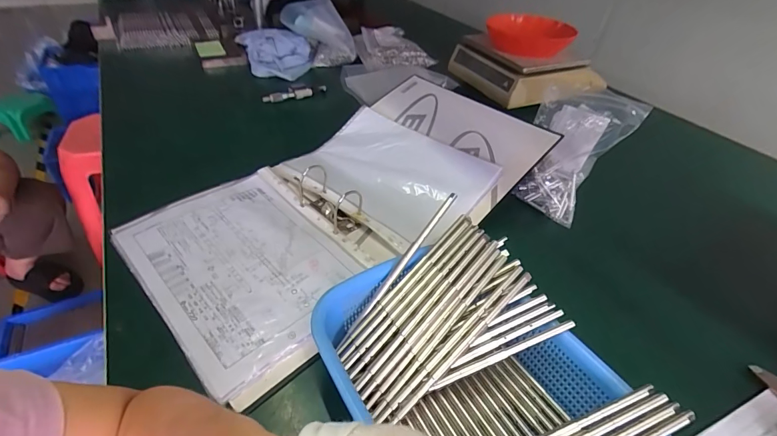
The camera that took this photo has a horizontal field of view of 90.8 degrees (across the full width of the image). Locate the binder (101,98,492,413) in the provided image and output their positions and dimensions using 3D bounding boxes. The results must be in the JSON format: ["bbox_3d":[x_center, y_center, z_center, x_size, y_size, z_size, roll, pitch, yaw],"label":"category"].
[{"bbox_3d":[-0.089,-0.012,0.568,0.316,0.048,0.494,35,49,30],"label":"binder"}]

